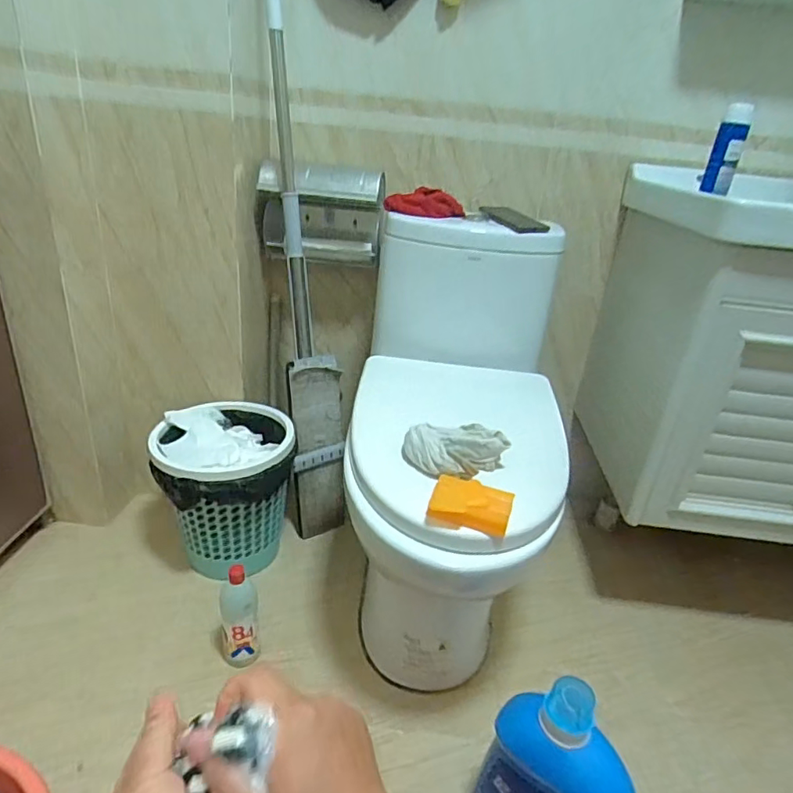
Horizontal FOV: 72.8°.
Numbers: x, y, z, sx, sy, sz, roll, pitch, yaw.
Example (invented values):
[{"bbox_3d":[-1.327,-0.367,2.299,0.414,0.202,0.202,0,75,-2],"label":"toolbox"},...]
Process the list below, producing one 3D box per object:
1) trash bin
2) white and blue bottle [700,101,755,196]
[{"bbox_3d":[-0.356,0.194,1.119,0.248,0.287,0.255,-7,29,-24],"label":"trash bin"},{"bbox_3d":[0.554,-0.412,0.897,0.045,0.136,0.035,18,29,23],"label":"white and blue bottle"}]

